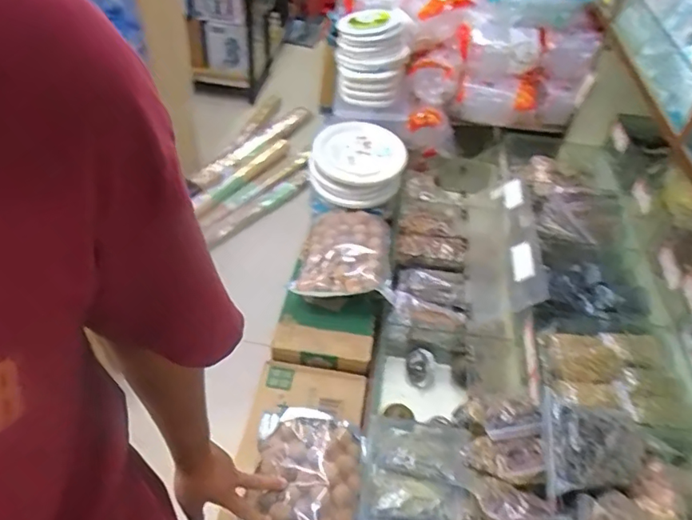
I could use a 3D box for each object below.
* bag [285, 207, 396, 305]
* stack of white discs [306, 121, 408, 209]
[{"bbox_3d":[0.006,-0.020,1.158,0.209,0.069,0.296,8,44,2],"label":"bag"},{"bbox_3d":[0.027,-0.236,1.288,0.228,0.101,0.217,15,44,9],"label":"stack of white discs"}]

